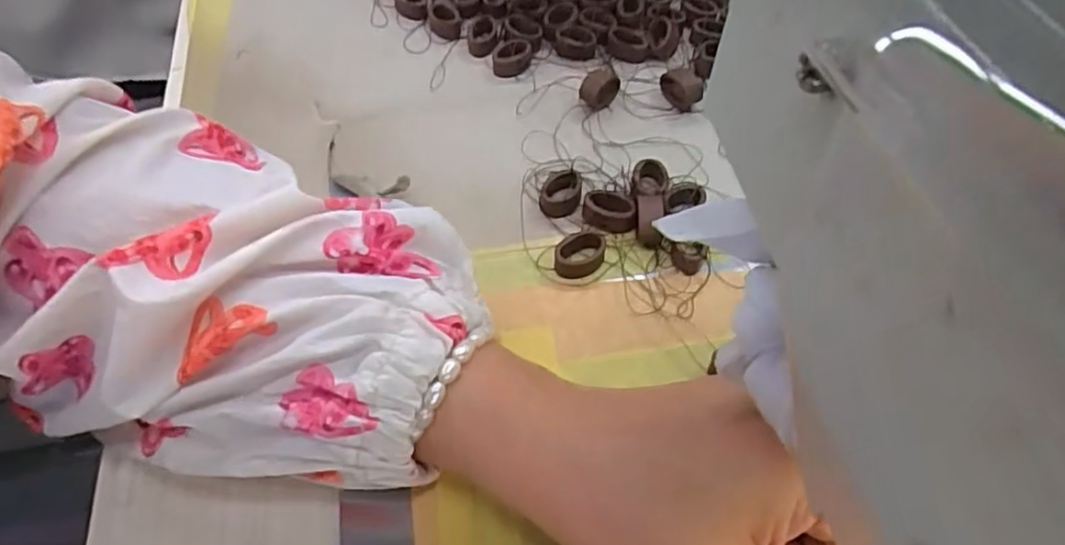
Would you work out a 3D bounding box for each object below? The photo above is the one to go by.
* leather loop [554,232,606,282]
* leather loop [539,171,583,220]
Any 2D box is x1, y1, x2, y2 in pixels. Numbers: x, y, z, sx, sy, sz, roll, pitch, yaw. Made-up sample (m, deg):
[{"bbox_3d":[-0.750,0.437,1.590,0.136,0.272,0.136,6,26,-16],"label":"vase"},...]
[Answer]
[{"bbox_3d":[0.018,-0.007,0.266,0.020,0.010,0.014,-29,60,-19],"label":"leather loop"},{"bbox_3d":[0.012,-0.032,0.282,0.016,0.009,0.016,-1,55,2],"label":"leather loop"}]

